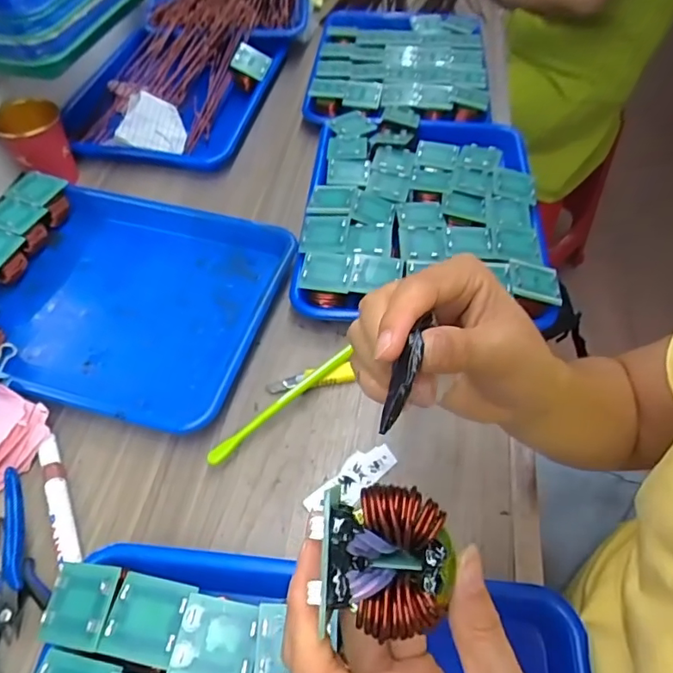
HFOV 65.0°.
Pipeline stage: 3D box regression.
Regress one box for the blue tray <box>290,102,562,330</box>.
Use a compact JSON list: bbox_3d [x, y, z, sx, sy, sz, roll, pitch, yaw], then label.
[{"bbox_3d":[0.095,-0.144,0.577,0.239,0.057,0.335,7,53,5],"label":"blue tray"}]

